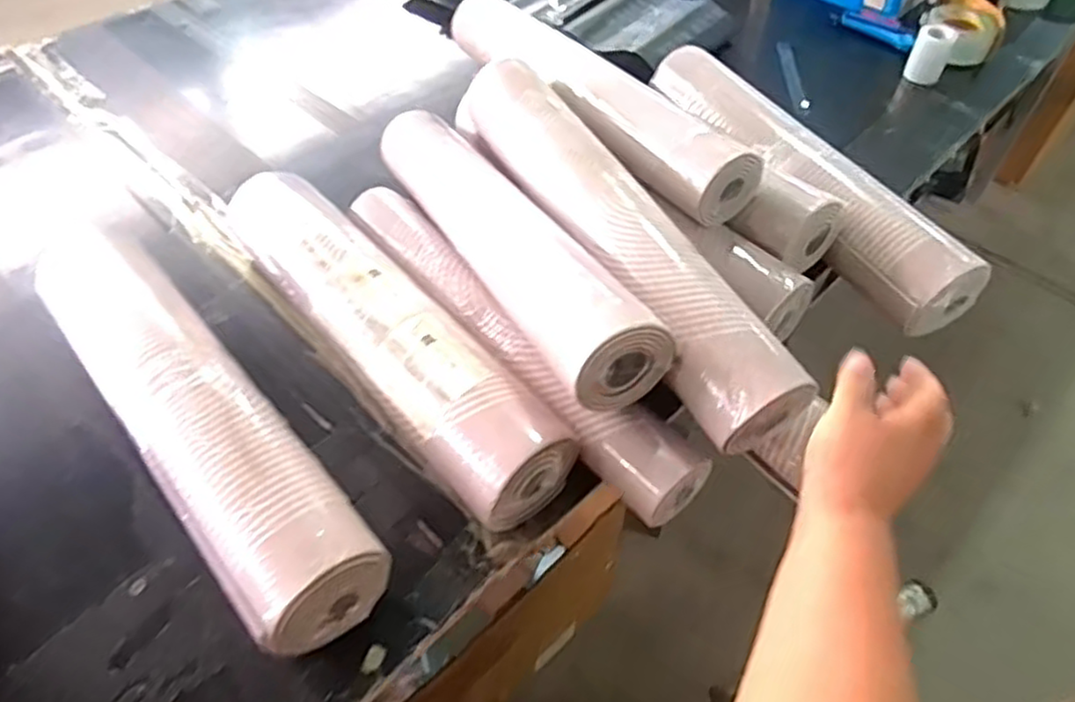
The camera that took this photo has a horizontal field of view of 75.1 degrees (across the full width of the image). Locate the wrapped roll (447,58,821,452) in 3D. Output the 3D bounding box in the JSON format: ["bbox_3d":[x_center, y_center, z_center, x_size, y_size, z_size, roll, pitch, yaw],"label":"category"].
[{"bbox_3d":[0.063,-0.131,0.678,0.088,0.085,0.513,-23,54,-17],"label":"wrapped roll"}]

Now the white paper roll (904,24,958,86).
[{"bbox_3d":[0.595,-0.451,1.056,0.055,0.075,0.051,22,54,18],"label":"white paper roll"}]

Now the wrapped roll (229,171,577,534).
[{"bbox_3d":[-0.165,-0.029,0.703,0.105,0.108,0.496,-35,58,-24],"label":"wrapped roll"}]

